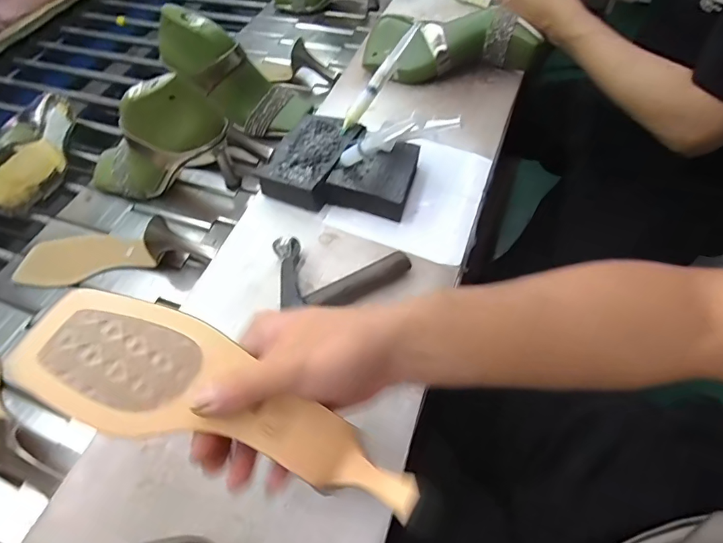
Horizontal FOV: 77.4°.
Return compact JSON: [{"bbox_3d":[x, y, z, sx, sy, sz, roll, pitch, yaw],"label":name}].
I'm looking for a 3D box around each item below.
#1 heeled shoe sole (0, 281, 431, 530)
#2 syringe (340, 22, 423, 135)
[{"bbox_3d":[-0.083,0.079,0.272,0.240,0.034,0.074,26,59,-2],"label":"heeled shoe sole"},{"bbox_3d":[0.019,-0.223,0.523,0.014,0.014,0.144,45,104,28],"label":"syringe"}]

